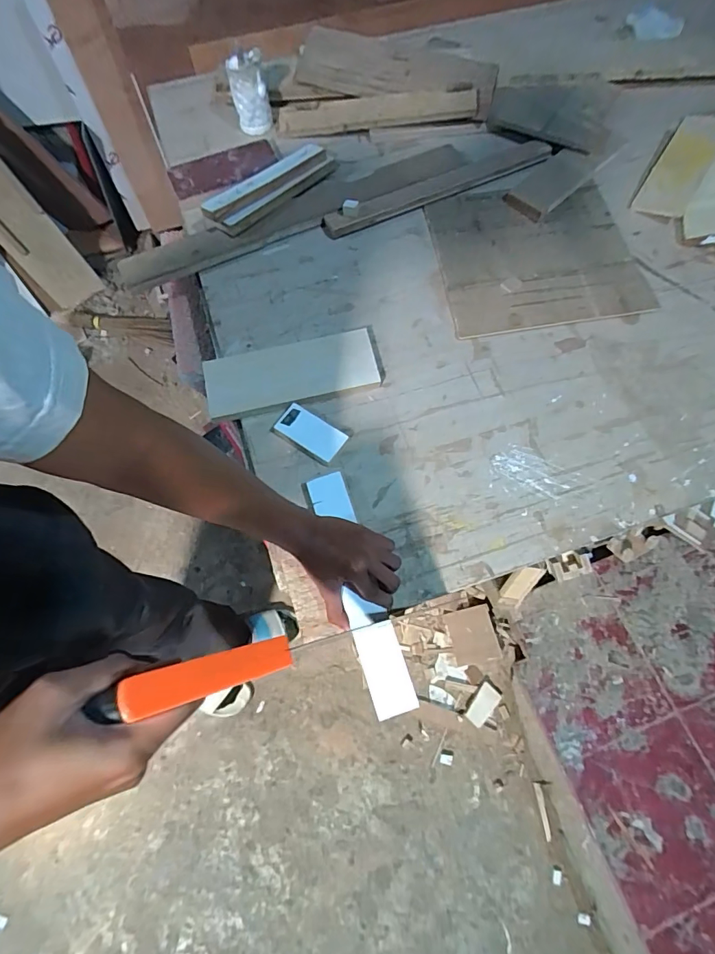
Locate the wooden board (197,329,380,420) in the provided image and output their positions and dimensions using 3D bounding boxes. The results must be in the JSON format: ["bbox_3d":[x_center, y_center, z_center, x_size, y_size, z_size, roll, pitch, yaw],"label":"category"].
[{"bbox_3d":[-0.098,-0.152,0.659,0.248,0.014,0.102,-13,67,-5],"label":"wooden board"}]

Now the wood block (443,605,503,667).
[{"bbox_3d":[0.296,0.410,1.158,0.119,0.018,0.132,-21,70,20],"label":"wood block"}]

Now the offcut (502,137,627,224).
[{"bbox_3d":[0.369,-0.545,0.803,0.265,0.015,0.075,-42,73,-16],"label":"offcut"}]

